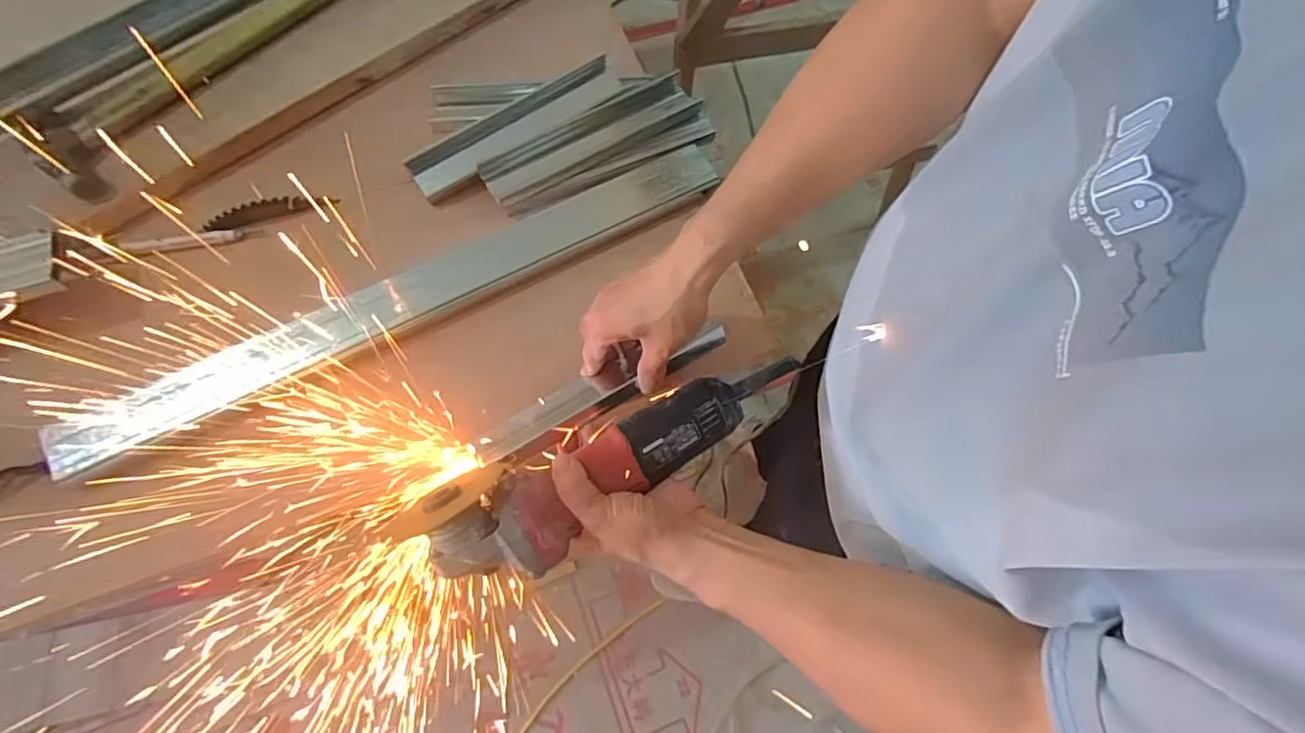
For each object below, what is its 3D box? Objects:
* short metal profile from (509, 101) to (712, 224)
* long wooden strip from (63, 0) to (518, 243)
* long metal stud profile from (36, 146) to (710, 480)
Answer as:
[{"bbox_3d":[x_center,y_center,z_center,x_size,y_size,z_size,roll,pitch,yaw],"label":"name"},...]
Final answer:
[{"bbox_3d":[-0.043,-0.210,0.604,0.228,0.022,0.039,-25,74,-12],"label":"short metal profile"},{"bbox_3d":[-0.270,-0.327,0.622,0.659,0.032,0.026,-41,78,-16],"label":"long wooden strip"},{"bbox_3d":[-0.207,-0.077,0.538,0.600,0.033,0.062,-29,75,-13],"label":"long metal stud profile"}]

